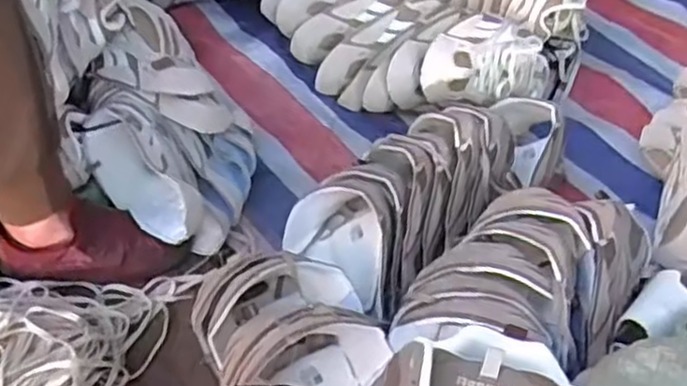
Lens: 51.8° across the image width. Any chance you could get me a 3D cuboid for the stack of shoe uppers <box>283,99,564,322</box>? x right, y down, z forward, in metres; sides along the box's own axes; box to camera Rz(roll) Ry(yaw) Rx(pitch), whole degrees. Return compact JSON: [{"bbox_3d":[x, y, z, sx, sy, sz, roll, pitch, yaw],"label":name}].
[{"bbox_3d":[0.137,-0.020,0.967,0.412,0.142,0.187,-34,62,-28],"label":"stack of shoe uppers"}]

